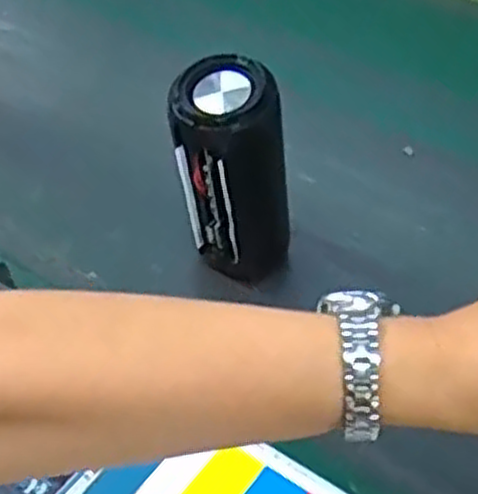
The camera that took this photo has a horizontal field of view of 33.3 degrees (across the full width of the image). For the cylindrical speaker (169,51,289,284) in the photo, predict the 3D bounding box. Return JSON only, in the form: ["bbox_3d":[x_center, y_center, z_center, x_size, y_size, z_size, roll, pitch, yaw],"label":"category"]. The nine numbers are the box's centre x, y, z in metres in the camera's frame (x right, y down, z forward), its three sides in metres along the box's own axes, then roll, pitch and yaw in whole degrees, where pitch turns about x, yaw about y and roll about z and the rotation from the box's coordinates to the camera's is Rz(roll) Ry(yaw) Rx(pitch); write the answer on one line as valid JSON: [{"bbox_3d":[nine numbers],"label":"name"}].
[{"bbox_3d":[-0.004,-0.041,0.496,0.053,0.147,0.049,-1,47,1],"label":"cylindrical speaker"}]

